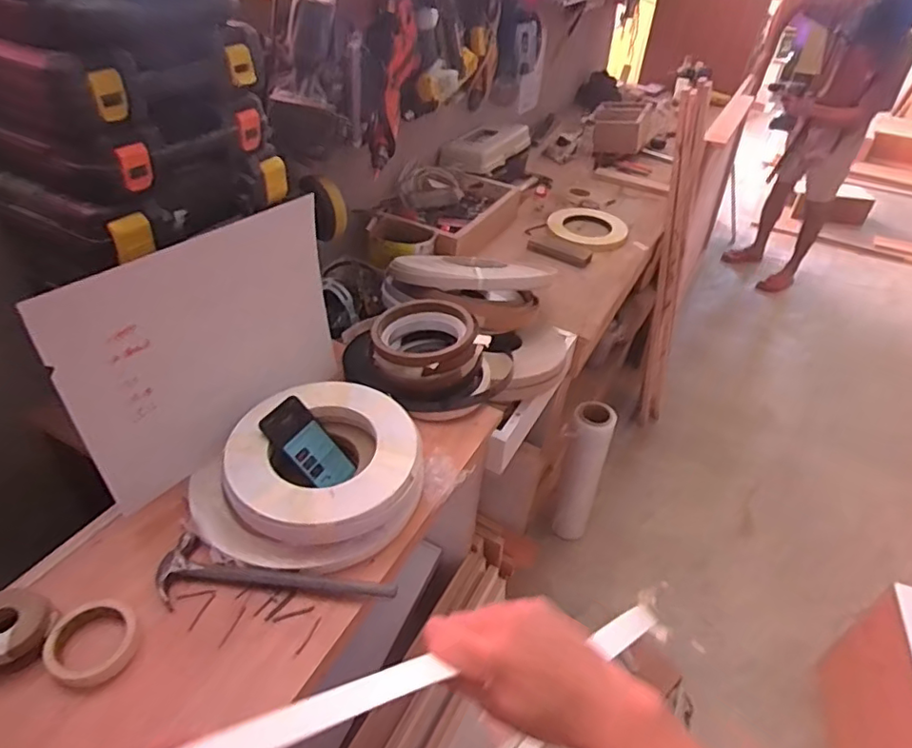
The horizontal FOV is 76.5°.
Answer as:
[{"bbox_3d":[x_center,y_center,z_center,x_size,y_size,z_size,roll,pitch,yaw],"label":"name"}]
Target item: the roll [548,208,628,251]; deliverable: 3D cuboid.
[{"bbox_3d":[0.393,-0.439,1.732,0.237,0.026,0.250,3,40,-2],"label":"roll"}]

